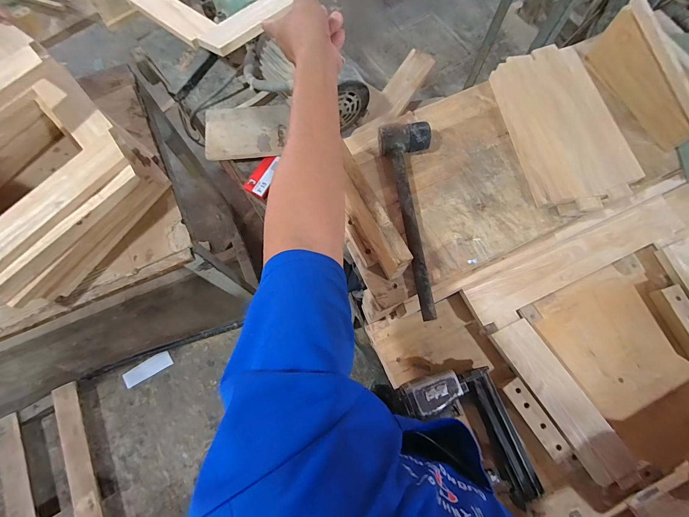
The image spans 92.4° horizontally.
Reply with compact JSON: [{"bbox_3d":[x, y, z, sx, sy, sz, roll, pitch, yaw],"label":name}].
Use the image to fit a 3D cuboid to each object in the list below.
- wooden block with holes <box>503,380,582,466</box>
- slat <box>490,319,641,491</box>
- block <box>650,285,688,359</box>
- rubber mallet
[{"bbox_3d":[0.336,0.286,0.570,0.037,0.027,0.158,-33,75,-9],"label":"wooden block with holes"},{"bbox_3d":[0.381,0.240,0.568,0.085,0.017,0.289,-30,74,-8],"label":"slat"},{"bbox_3d":[0.641,0.123,0.624,0.049,0.034,0.141,-19,73,-5],"label":"block"},{"bbox_3d":[0.129,-0.070,0.529,0.088,0.049,0.321,-11,73,-2],"label":"rubber mallet"}]

